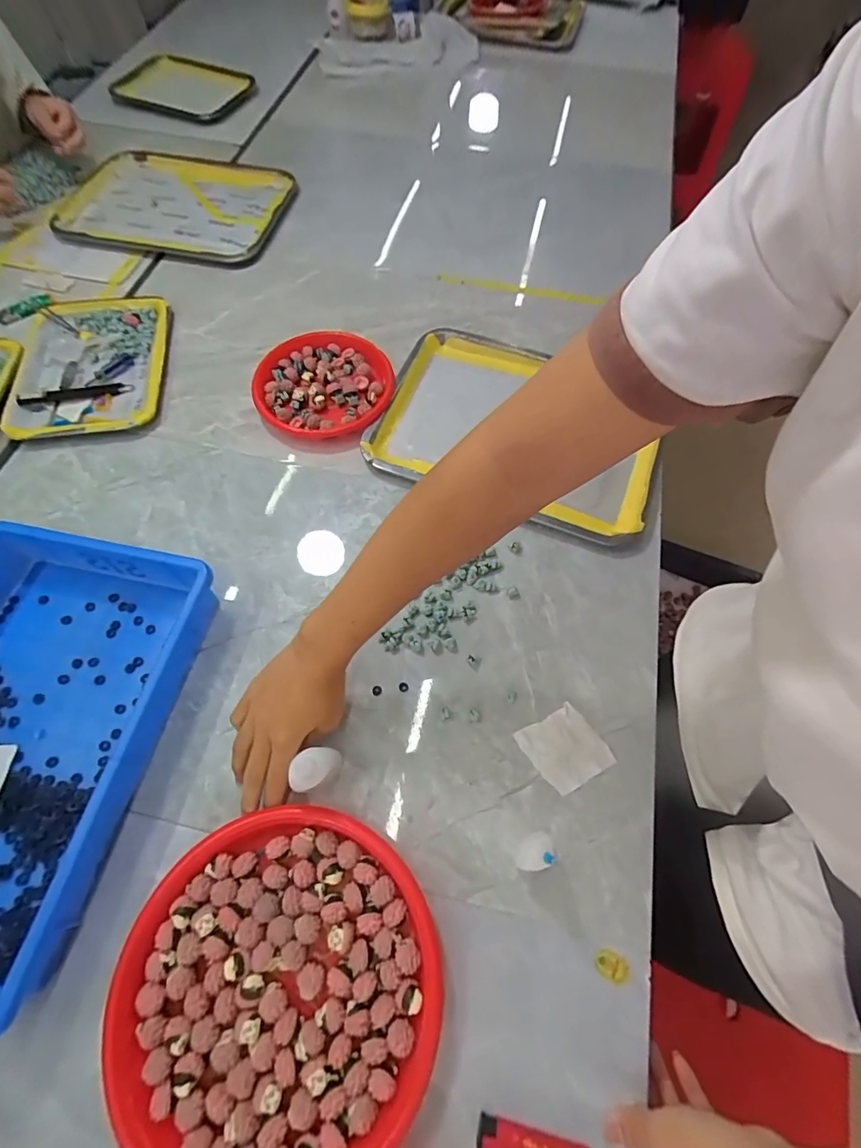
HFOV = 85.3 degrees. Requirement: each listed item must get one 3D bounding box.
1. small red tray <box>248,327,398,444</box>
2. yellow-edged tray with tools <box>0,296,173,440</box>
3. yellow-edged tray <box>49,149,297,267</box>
[{"bbox_3d":[-0.140,-0.245,0.608,0.171,0.028,0.171,4,65,0],"label":"small red tray"},{"bbox_3d":[-0.448,-0.281,0.622,0.180,0.020,0.239,-7,65,-5],"label":"yellow-edged tray with tools"},{"bbox_3d":[-0.410,-0.603,0.765,0.325,0.025,0.254,11,65,4],"label":"yellow-edged tray"}]

